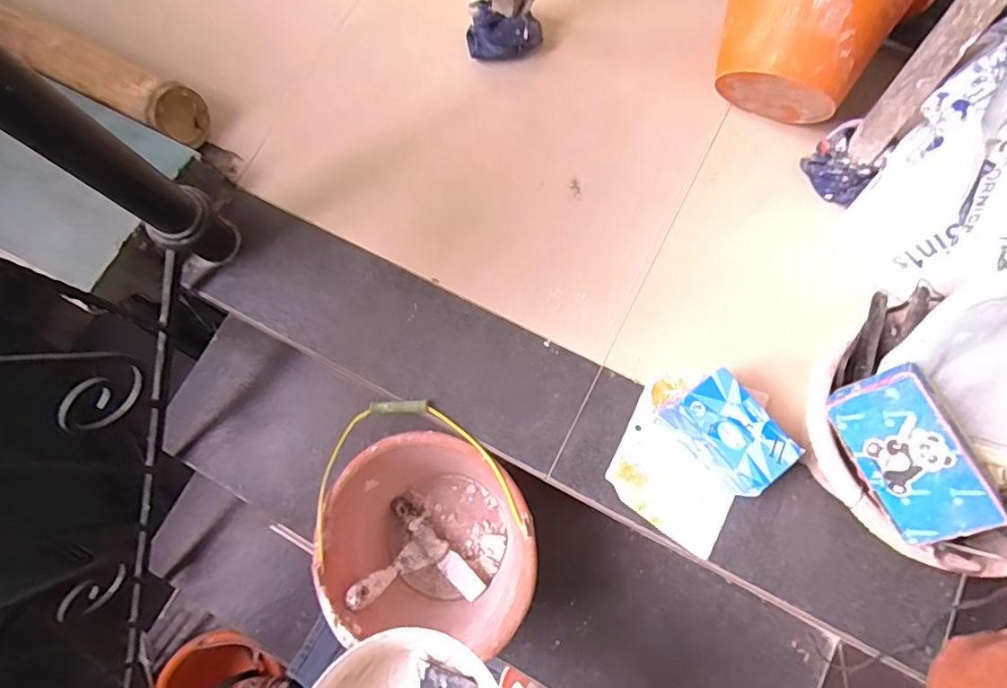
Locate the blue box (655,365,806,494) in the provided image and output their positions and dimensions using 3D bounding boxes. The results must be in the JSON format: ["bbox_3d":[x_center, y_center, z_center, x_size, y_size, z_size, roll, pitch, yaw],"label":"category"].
[{"bbox_3d":[0.257,0.106,0.652,0.083,0.101,0.133,-32,75,-7],"label":"blue box"}]

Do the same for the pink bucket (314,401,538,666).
[{"bbox_3d":[-0.091,0.249,0.785,0.272,0.223,0.273,-1,74,2],"label":"pink bucket"}]

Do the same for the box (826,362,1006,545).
[{"bbox_3d":[0.370,0.095,0.501,0.086,0.071,0.142,-33,77,35],"label":"box"}]

